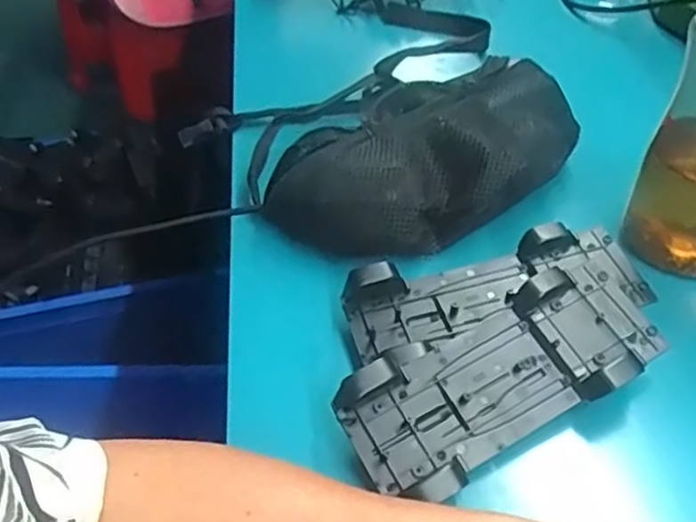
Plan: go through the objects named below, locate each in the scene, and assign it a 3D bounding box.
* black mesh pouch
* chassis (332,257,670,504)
[{"bbox_3d":[0.078,-0.080,0.527,0.275,0.062,0.129,-27,49,-21],"label":"black mesh pouch"},{"bbox_3d":[0.099,0.059,0.390,0.210,0.034,0.079,-25,48,-19],"label":"chassis"}]

